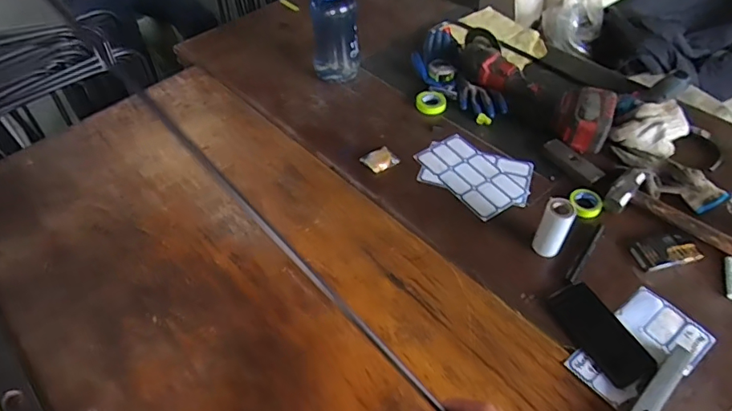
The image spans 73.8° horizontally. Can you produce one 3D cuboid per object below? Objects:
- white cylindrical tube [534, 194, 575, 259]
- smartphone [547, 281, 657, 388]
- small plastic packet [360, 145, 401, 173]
[{"bbox_3d":[0.307,0.037,0.802,0.041,0.113,0.039,-1,50,2],"label":"white cylindrical tube"},{"bbox_3d":[0.349,0.186,0.723,0.081,0.012,0.153,-15,56,-21],"label":"smartphone"},{"bbox_3d":[0.029,-0.091,0.976,0.067,0.023,0.044,-22,50,-16],"label":"small plastic packet"}]

